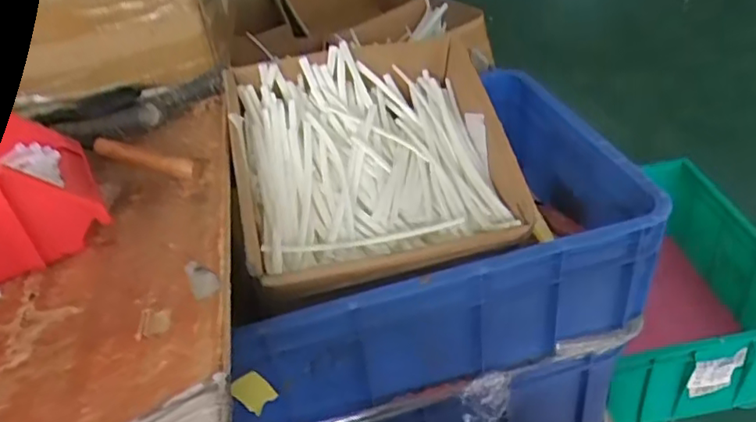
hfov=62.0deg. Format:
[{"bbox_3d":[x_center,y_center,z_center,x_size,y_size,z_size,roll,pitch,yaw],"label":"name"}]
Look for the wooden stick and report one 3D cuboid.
[{"bbox_3d":[-0.253,-0.060,0.688,0.119,0.024,0.020,14,40,5],"label":"wooden stick"}]

